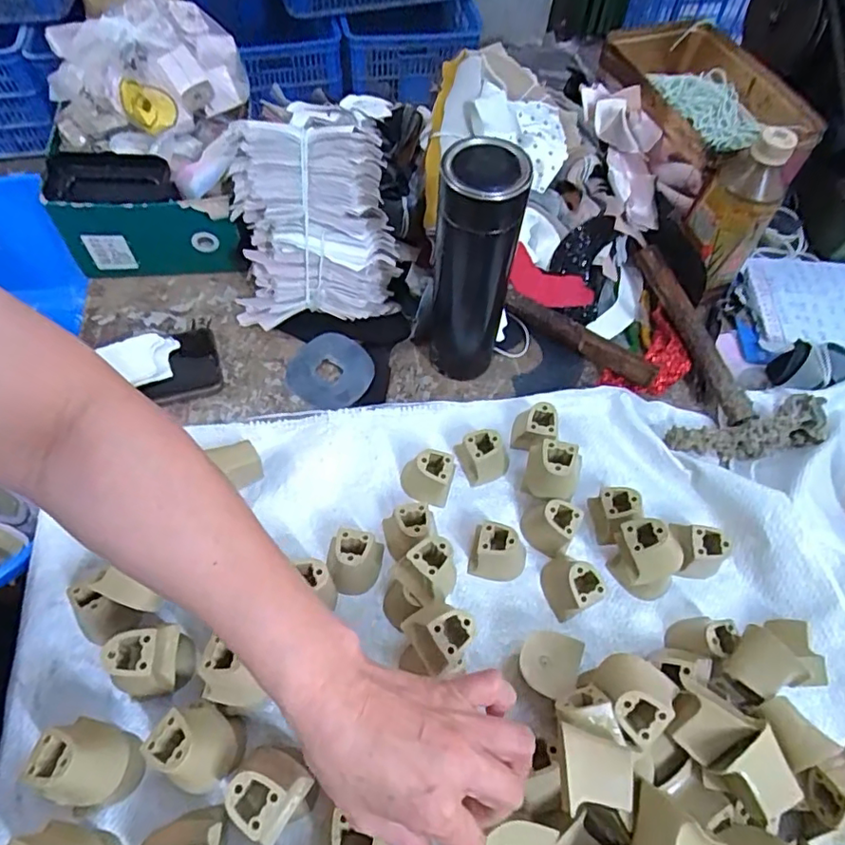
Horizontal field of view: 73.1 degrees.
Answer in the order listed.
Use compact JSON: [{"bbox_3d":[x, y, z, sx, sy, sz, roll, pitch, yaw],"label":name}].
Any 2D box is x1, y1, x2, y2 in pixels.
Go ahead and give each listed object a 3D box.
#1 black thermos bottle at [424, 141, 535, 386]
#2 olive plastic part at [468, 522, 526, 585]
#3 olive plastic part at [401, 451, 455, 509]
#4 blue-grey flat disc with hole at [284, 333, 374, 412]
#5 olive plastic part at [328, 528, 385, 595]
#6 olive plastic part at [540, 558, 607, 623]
[{"bbox_3d":[0.039,-0.119,0.482,0.064,0.221,0.066,12,59,4],"label":"black thermos bottle"},{"bbox_3d":[0.064,0.103,0.464,0.045,0.036,0.044,14,59,5],"label":"olive plastic part"},{"bbox_3d":[0.004,0.044,0.493,0.045,0.033,0.038,8,59,1],"label":"olive plastic part"},{"bbox_3d":[-0.091,-0.053,0.562,0.081,0.008,0.077,2,59,-3],"label":"blue-grey flat disc with hole"},{"bbox_3d":[-0.053,0.110,0.447,0.038,0.037,0.048,12,59,4],"label":"olive plastic part"},{"bbox_3d":[0.118,0.127,0.451,0.041,0.036,0.048,-32,66,-21],"label":"olive plastic part"}]

